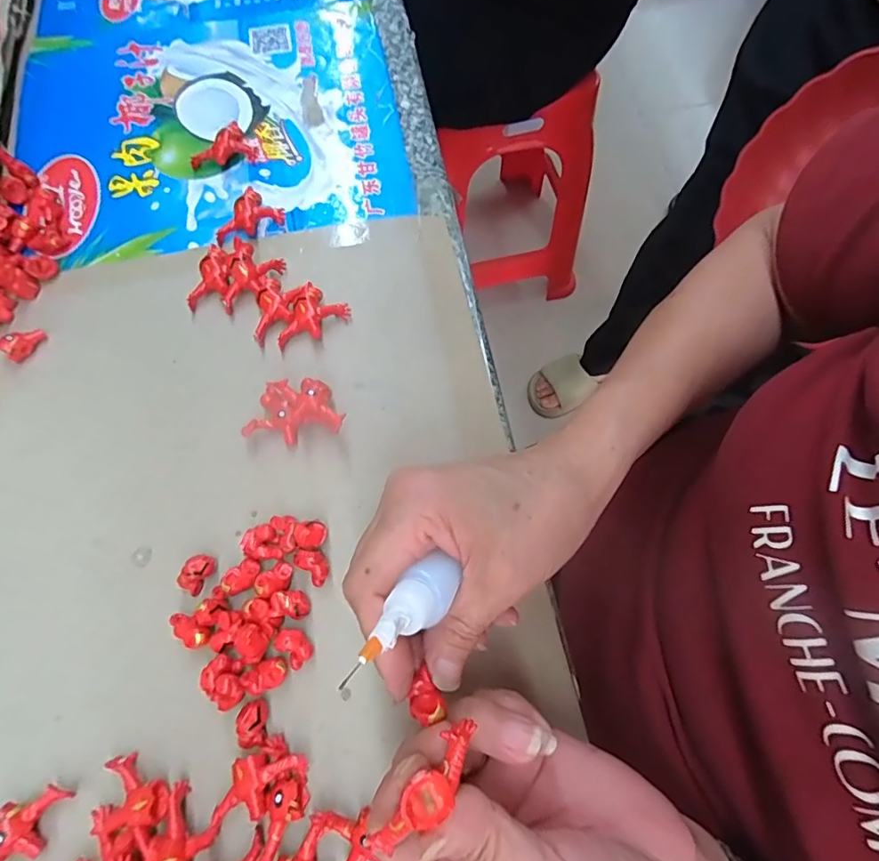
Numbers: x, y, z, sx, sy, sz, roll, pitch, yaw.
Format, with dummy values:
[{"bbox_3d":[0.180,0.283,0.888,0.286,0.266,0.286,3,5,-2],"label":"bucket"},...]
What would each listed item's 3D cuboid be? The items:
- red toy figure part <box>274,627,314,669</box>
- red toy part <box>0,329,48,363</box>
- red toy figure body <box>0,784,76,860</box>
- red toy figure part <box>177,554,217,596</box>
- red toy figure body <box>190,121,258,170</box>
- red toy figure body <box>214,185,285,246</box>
[{"bbox_3d":[-0.073,0.110,0.259,0.013,0.016,0.019,-38,74,-14],"label":"red toy figure part"},{"bbox_3d":[-0.267,-0.057,0.324,0.012,0.014,0.025,30,72,10],"label":"red toy part"},{"bbox_3d":[-0.190,0.181,0.230,0.044,0.013,0.026,-39,74,-14],"label":"red toy figure body"},{"bbox_3d":[-0.129,0.076,0.270,0.012,0.012,0.020,33,72,11],"label":"red toy figure part"},{"bbox_3d":[-0.164,-0.213,0.386,0.050,0.015,0.026,-25,71,-10],"label":"red toy figure body"},{"bbox_3d":[-0.134,-0.147,0.358,0.030,0.015,0.046,27,71,9],"label":"red toy figure body"}]

